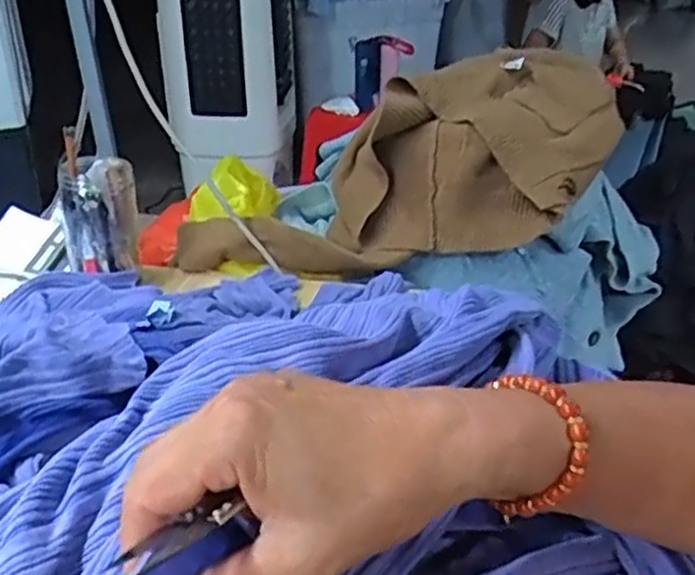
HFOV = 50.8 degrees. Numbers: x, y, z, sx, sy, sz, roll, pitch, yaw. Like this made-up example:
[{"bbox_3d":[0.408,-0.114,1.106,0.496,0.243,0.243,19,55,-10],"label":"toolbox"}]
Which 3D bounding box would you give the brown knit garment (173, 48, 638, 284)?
[{"bbox_3d":[0.077,-0.139,0.950,0.579,0.191,0.228,-24,32,-1],"label":"brown knit garment"}]

